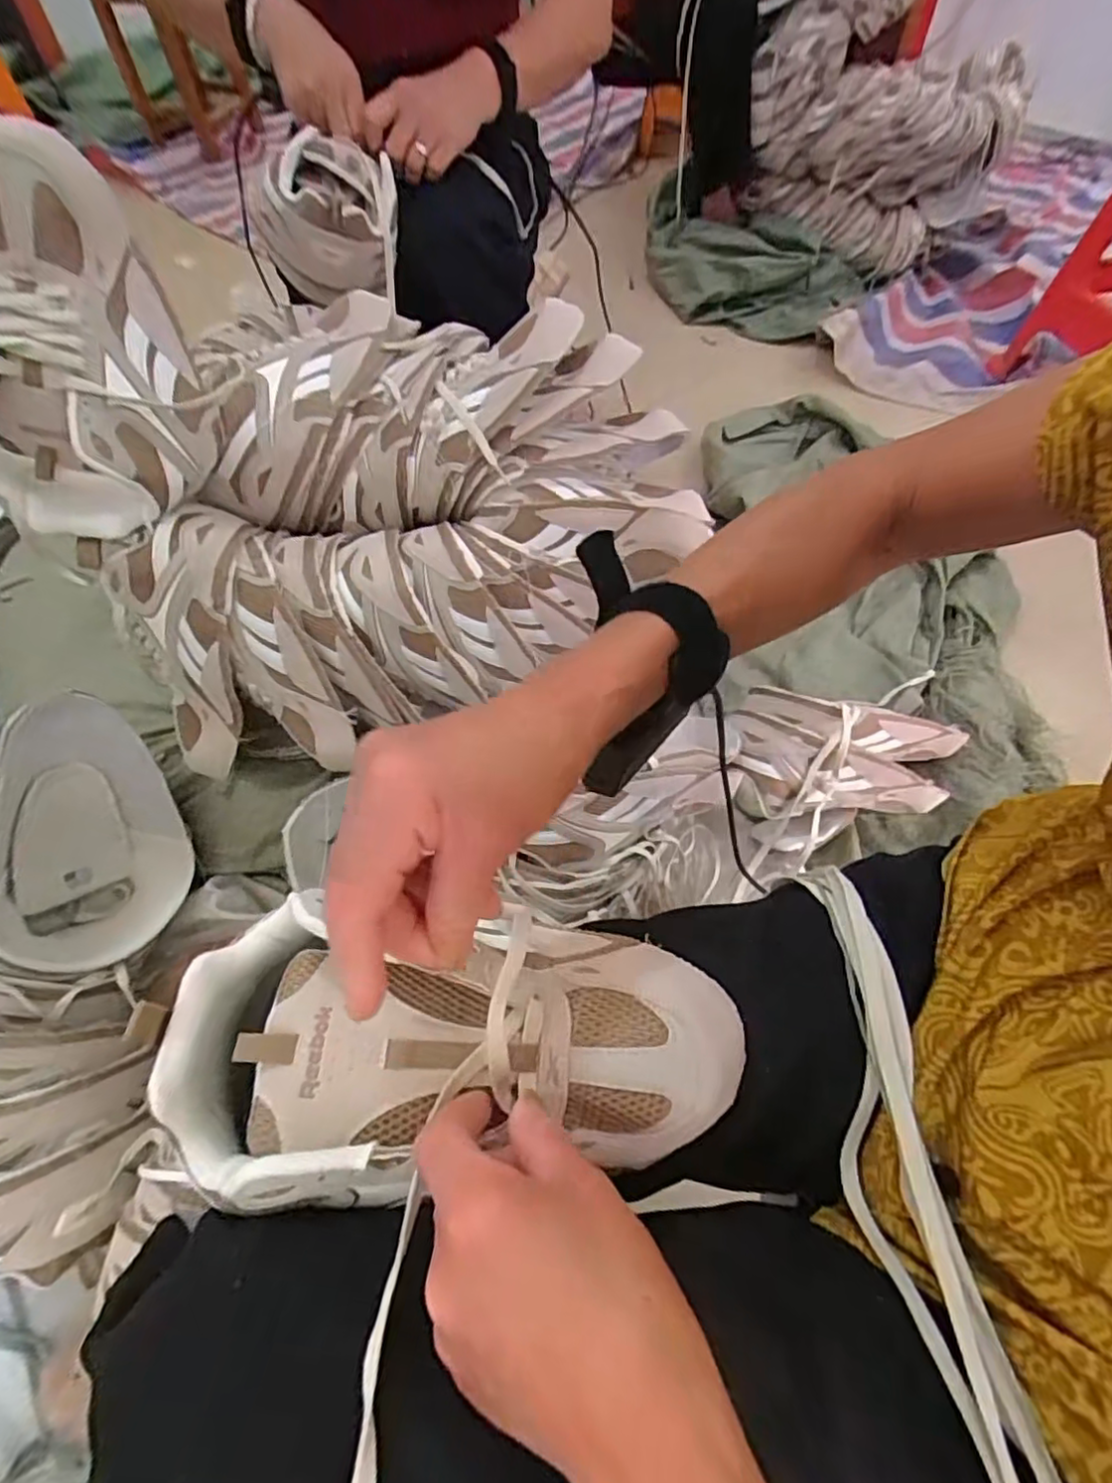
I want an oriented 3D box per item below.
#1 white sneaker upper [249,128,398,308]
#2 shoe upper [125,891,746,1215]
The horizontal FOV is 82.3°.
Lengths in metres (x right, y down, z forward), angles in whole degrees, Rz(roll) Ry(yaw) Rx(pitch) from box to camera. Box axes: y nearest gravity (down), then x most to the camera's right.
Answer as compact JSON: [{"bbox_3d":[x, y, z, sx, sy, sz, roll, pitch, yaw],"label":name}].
[{"bbox_3d":[-0.242,-0.549,0.681,0.128,0.130,0.080,5,57,4],"label":"white sneaker upper"},{"bbox_3d":[-0.043,0.126,0.279,0.243,0.061,0.115,0,57,-4],"label":"shoe upper"}]

